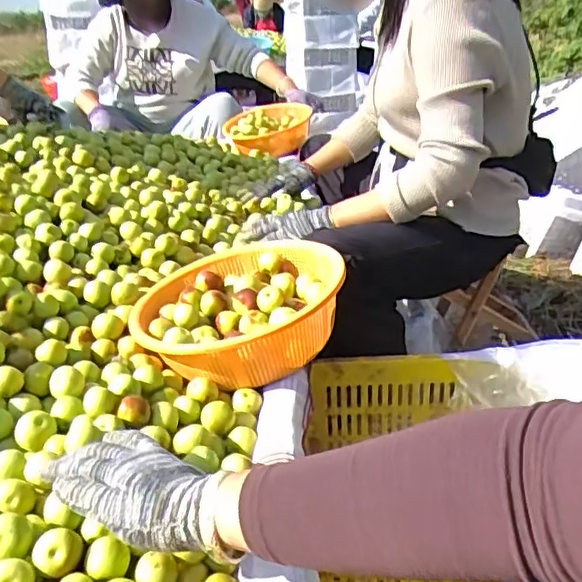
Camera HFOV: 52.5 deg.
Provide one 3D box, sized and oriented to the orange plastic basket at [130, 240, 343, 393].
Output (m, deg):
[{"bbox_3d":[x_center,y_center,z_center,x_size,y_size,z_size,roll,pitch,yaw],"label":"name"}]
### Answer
[{"bbox_3d":[-0.065,0.009,0.757,0.262,0.081,0.260,-10,37,4],"label":"orange plastic basket"}]

